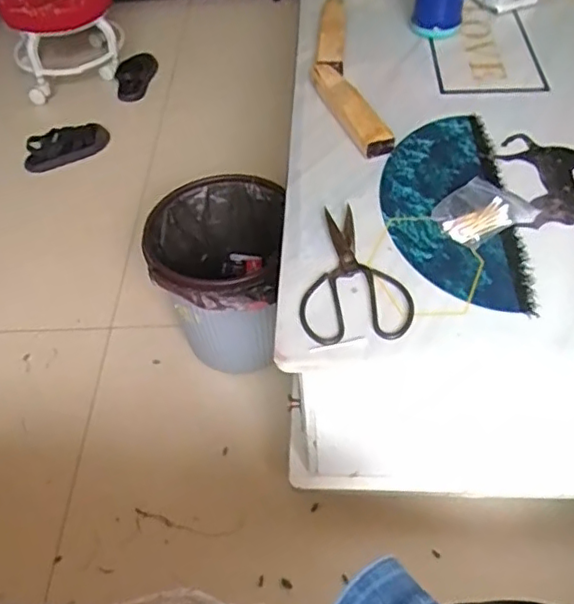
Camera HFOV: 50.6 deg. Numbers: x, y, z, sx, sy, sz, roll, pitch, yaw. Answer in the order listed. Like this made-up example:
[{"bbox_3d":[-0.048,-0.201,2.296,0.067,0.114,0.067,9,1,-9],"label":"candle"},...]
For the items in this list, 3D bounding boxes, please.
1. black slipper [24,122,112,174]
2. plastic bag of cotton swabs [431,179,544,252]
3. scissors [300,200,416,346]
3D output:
[{"bbox_3d":[-0.533,-0.378,1.468,0.210,0.073,0.073,-32,54,-20],"label":"black slipper"},{"bbox_3d":[0.230,-0.105,0.716,0.113,0.016,0.081,-35,55,-23],"label":"plastic bag of cotton swabs"},{"bbox_3d":[0.065,-0.034,0.665,0.114,0.007,0.191,-9,50,-3],"label":"scissors"}]

